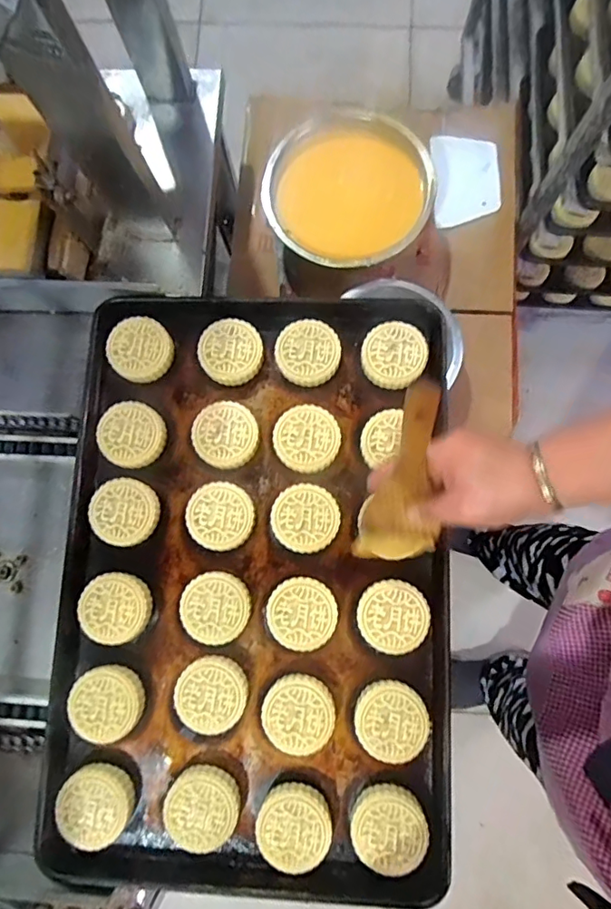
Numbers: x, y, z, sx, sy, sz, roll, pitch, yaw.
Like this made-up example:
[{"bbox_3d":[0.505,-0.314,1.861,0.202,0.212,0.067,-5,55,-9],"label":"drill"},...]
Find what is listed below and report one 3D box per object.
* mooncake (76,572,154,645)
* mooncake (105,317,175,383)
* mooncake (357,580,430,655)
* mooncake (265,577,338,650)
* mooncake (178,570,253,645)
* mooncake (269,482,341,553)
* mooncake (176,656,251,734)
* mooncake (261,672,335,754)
[{"bbox_3d":[-0.202,0.162,0.554,0.075,0.026,0.070,0,80,1],"label":"mooncake"},{"bbox_3d":[-0.189,-0.120,0.598,0.071,0.021,0.069,0,80,1],"label":"mooncake"},{"bbox_3d":[0.089,0.165,0.536,0.069,0.026,0.069,0,80,1],"label":"mooncake"},{"bbox_3d":[-0.004,0.164,0.544,0.070,0.027,0.069,0,80,1],"label":"mooncake"},{"bbox_3d":[-0.094,0.159,0.549,0.070,0.027,0.070,0,80,1],"label":"mooncake"},{"bbox_3d":[0.000,0.069,0.560,0.069,0.026,0.070,0,80,1],"label":"mooncake"},{"bbox_3d":[-0.095,0.244,0.534,0.070,0.027,0.069,0,80,1],"label":"mooncake"},{"bbox_3d":[-0.007,0.260,0.527,0.070,0.028,0.071,0,80,1],"label":"mooncake"}]

